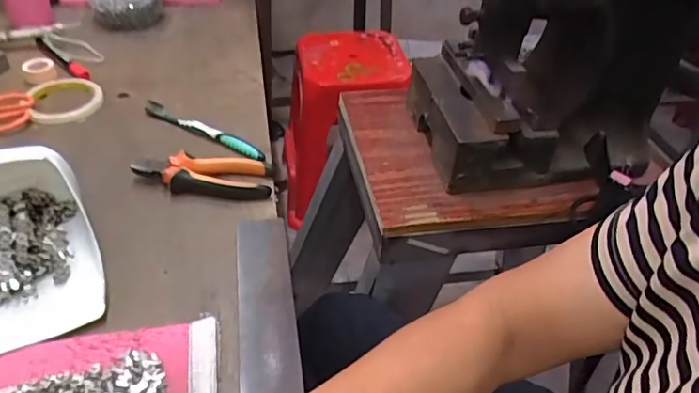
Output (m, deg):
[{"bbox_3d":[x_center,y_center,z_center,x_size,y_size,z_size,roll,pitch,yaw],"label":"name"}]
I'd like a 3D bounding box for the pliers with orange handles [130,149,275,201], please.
[{"bbox_3d":[-0.161,-0.025,0.592,0.149,0.026,0.054,6,42,3],"label":"pliers with orange handles"}]

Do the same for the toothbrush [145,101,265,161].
[{"bbox_3d":[-0.183,-0.081,0.661,0.179,0.020,0.015,22,45,20],"label":"toothbrush"}]

